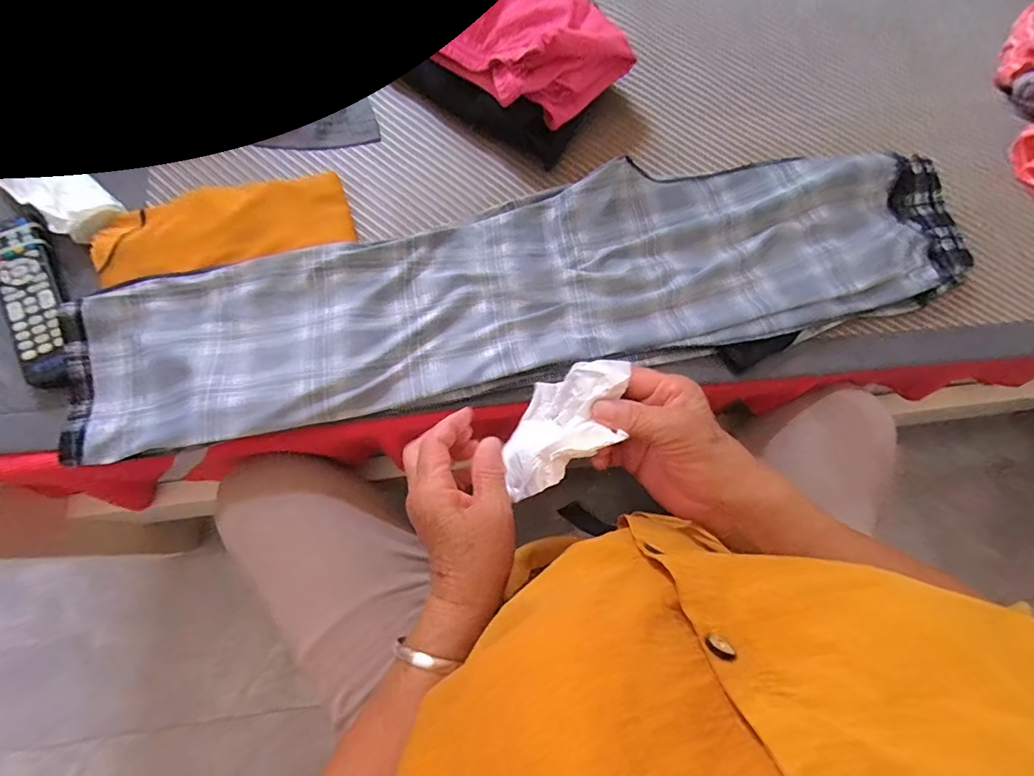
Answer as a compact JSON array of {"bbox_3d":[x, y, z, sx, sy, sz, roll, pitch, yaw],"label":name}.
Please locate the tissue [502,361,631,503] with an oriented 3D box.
[{"bbox_3d":[0.026,0.034,0.363,0.030,0.119,0.097,30,66,-20],"label":"tissue"}]

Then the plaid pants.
[{"bbox_3d":[0.026,-0.105,0.485,0.846,0.040,0.210,-14,73,-6],"label":"plaid pants"}]

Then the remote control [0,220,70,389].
[{"bbox_3d":[-0.448,-0.083,0.447,0.050,0.022,0.169,-25,75,-10],"label":"remote control"}]

